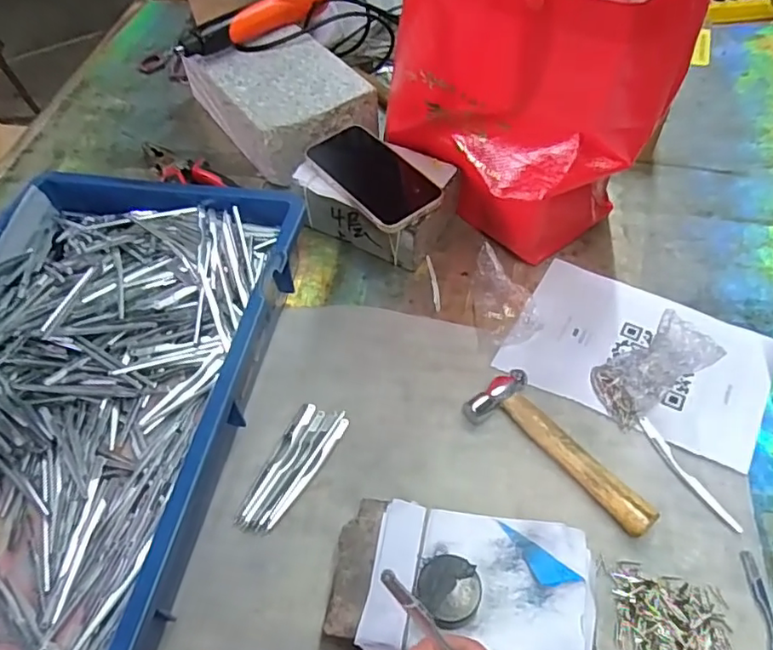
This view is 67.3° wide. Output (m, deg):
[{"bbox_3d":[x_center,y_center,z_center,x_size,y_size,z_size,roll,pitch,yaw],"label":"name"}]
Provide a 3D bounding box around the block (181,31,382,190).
[{"bbox_3d":[-0.131,-0.277,0.706,0.144,0.076,0.231,-33,58,-20],"label":"block"}]

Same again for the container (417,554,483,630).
[{"bbox_3d":[0.038,0.163,0.353,0.037,0.017,0.039,-1,53,2],"label":"container"}]

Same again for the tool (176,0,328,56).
[{"bbox_3d":[-0.161,-0.371,0.710,0.206,0.032,0.030,-35,59,-21],"label":"tool"}]

